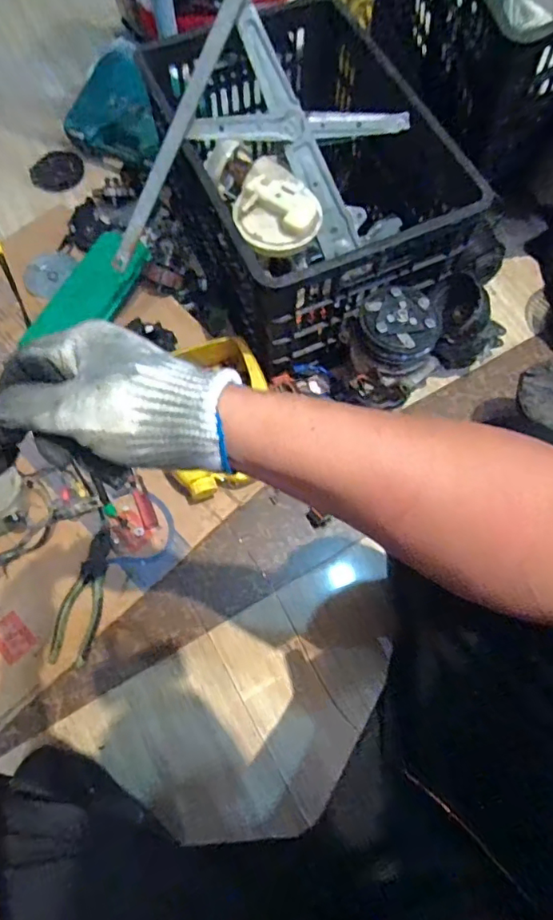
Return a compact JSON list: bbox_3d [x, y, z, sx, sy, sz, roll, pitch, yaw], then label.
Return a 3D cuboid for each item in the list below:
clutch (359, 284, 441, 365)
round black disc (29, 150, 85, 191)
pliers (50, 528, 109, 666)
[{"bbox_3d":[0.165,-0.191,0.765,0.101,0.059,0.108,0,69,0],"label":"clutch"},{"bbox_3d":[-0.439,-0.579,1.088,0.100,0.007,0.101,0,68,-1],"label":"round black disc"},{"bbox_3d":[-0.272,0.194,0.780,0.057,0.012,0.188,13,69,4],"label":"pliers"}]

